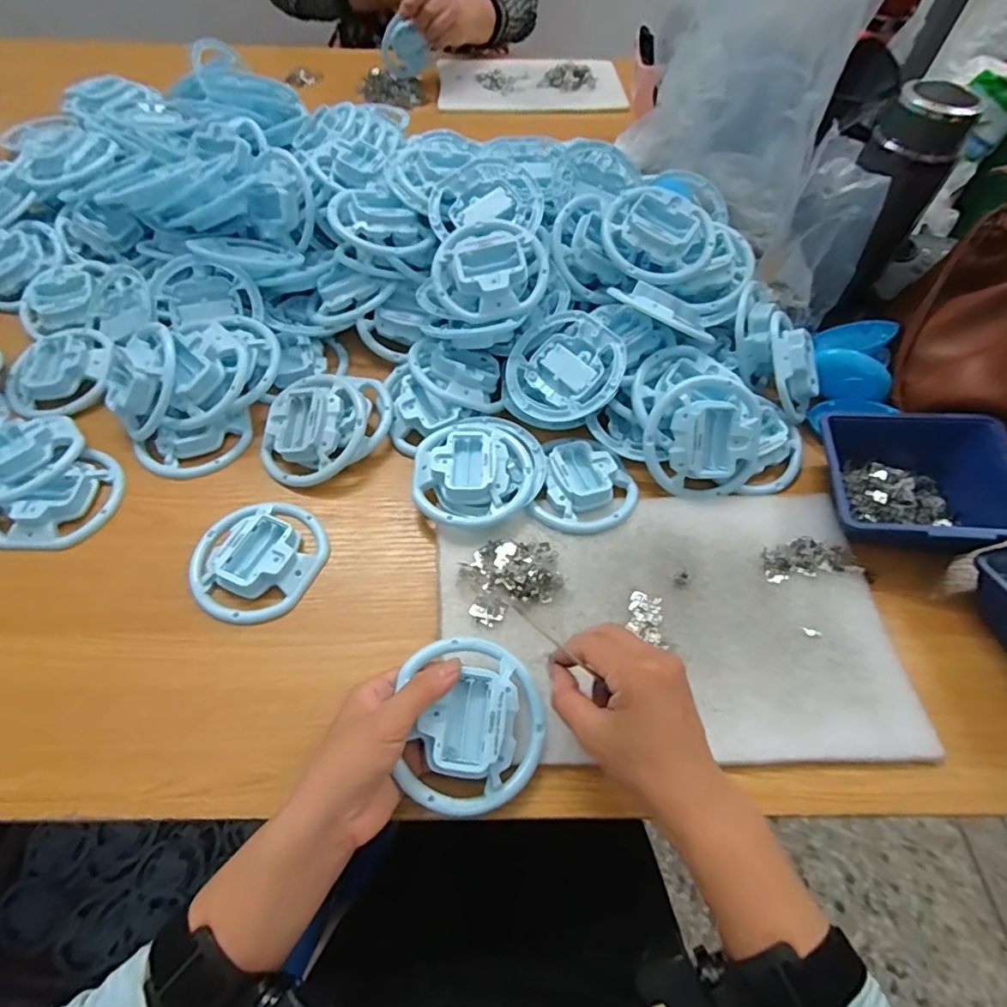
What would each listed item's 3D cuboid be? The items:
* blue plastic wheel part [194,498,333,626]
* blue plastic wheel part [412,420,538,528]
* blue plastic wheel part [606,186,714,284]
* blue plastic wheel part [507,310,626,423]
[{"bbox_3d":[-0.198,0.041,0.445,0.101,0.021,0.102,1,57,-2],"label":"blue plastic wheel part"},{"bbox_3d":[-0.024,-0.032,0.473,0.100,0.027,0.105,0,57,-2],"label":"blue plastic wheel part"},{"bbox_3d":[0.143,-0.249,0.525,0.101,0.034,0.086,19,86,11],"label":"blue plastic wheel part"},{"bbox_3d":[0.056,-0.122,0.508,0.104,0.026,0.101,-5,75,18],"label":"blue plastic wheel part"}]

